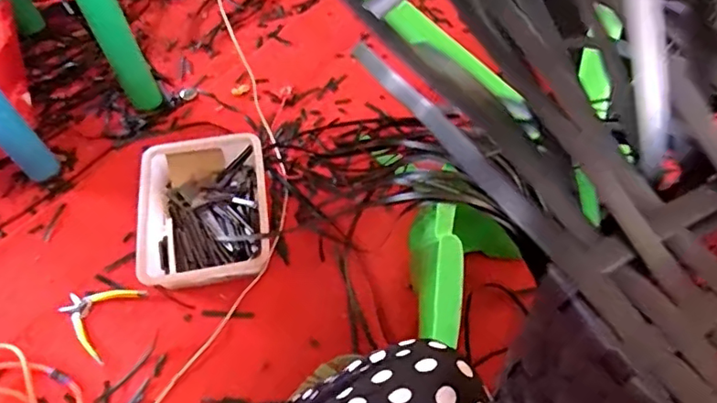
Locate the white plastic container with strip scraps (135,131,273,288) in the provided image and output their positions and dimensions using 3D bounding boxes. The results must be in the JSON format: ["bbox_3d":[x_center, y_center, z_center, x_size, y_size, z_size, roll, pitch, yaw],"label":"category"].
[{"bbox_3d":[-0.267,0.013,0.981,0.219,0.075,0.287,-10,57,-4],"label":"white plastic container with strip scraps"}]

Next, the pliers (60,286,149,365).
[{"bbox_3d":[-0.428,0.183,0.917,0.115,0.009,0.124,18,60,14],"label":"pliers"}]

